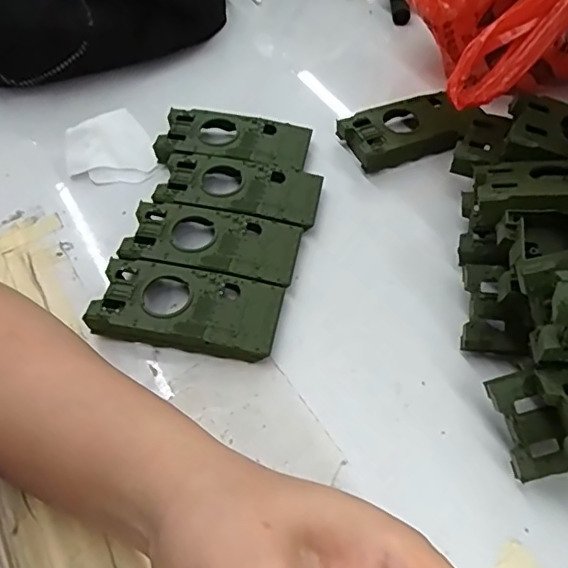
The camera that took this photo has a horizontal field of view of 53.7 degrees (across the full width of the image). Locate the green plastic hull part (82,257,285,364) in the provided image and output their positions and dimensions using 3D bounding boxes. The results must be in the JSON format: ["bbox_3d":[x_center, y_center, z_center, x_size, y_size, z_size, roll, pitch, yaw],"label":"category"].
[{"bbox_3d":[-0.055,0.015,0.321,0.102,0.020,0.046,8,56,9],"label":"green plastic hull part"}]

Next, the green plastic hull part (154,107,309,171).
[{"bbox_3d":[-0.035,-0.100,0.399,0.103,0.018,0.049,3,56,6],"label":"green plastic hull part"}]

